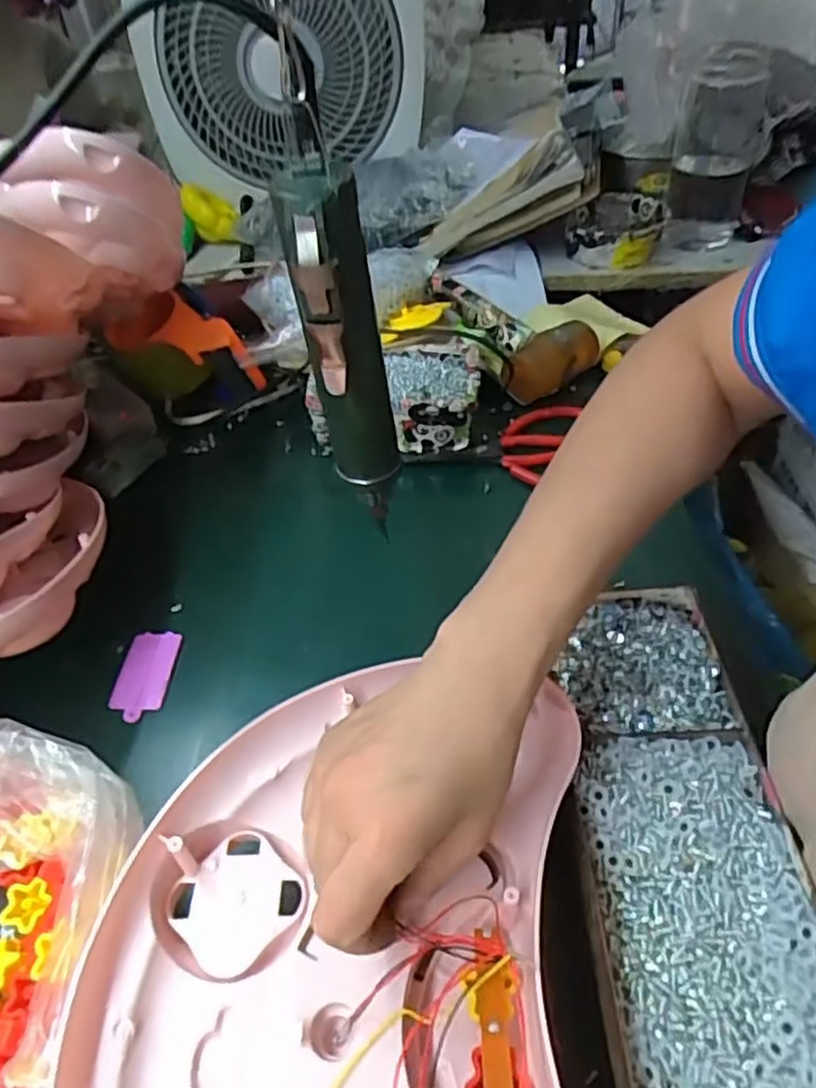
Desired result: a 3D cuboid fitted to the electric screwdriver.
[{"bbox_3d":[-0.032,-0.092,0.396,0.042,0.207,0.033,-10,45,-5],"label":"electric screwdriver"}]

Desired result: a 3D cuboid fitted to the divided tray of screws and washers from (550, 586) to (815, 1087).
[{"bbox_3d":[0.138,0.176,0.334,0.099,0.031,0.372,-4,45,2],"label":"divided tray of screws and washers"}]

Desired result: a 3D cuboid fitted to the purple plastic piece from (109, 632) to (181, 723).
[{"bbox_3d":[-0.179,0.088,0.492,0.036,0.009,0.066,1,45,6],"label":"purple plastic piece"}]

